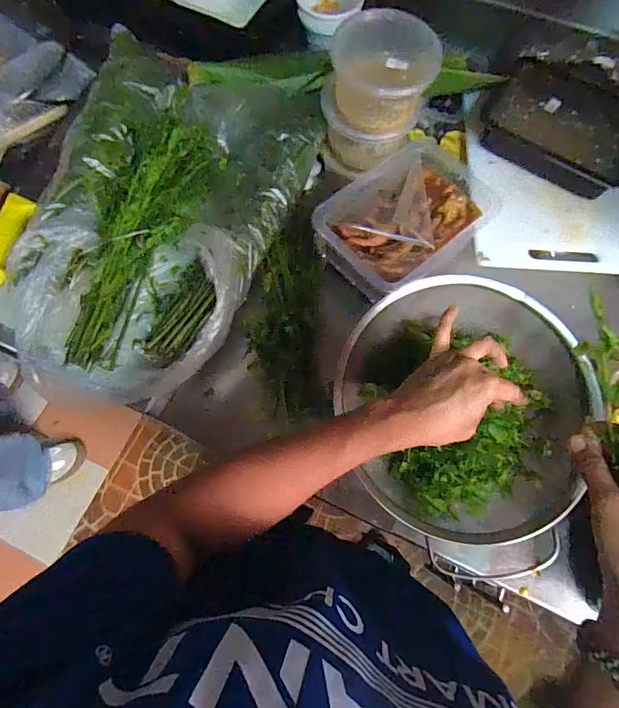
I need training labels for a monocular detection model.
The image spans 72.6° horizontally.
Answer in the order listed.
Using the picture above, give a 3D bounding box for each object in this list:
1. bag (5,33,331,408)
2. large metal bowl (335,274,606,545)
[{"bbox_3d":[-0.186,-0.163,0.506,0.293,0.063,0.449,21,73,6],"label":"bag"},{"bbox_3d":[0.173,0.061,0.462,0.286,0.084,0.261,0,72,0],"label":"large metal bowl"}]

